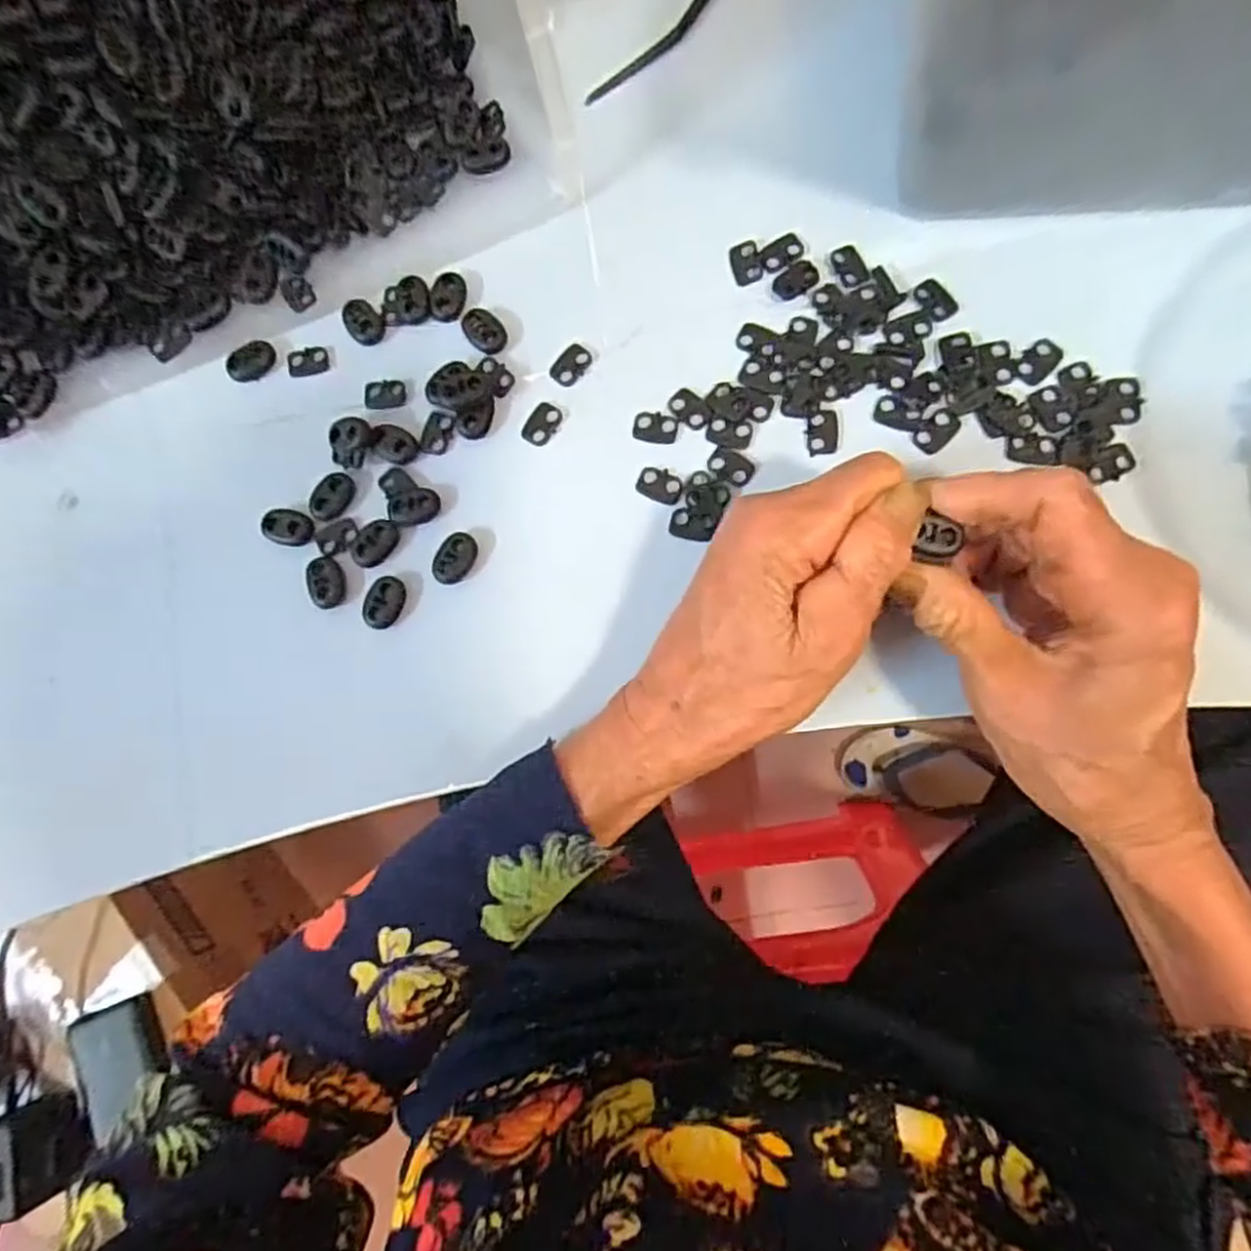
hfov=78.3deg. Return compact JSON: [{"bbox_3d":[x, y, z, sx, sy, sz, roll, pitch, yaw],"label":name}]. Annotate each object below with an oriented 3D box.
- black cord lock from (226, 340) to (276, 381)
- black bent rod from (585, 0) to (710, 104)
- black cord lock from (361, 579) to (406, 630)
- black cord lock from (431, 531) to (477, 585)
[{"bbox_3d":[-0.164,-0.116,0.337,0.022,0.005,0.015,-30,81,3],"label":"black cord lock"},{"bbox_3d":[0.018,-0.258,0.337,0.015,0.008,0.088,43,91,9],"label":"black bent rod"},{"bbox_3d":[-0.099,-0.009,0.316,0.015,0.004,0.022,27,88,9],"label":"black cord lock"},{"bbox_3d":[-0.071,-0.028,0.316,0.015,0.005,0.022,28,88,9],"label":"black cord lock"}]

